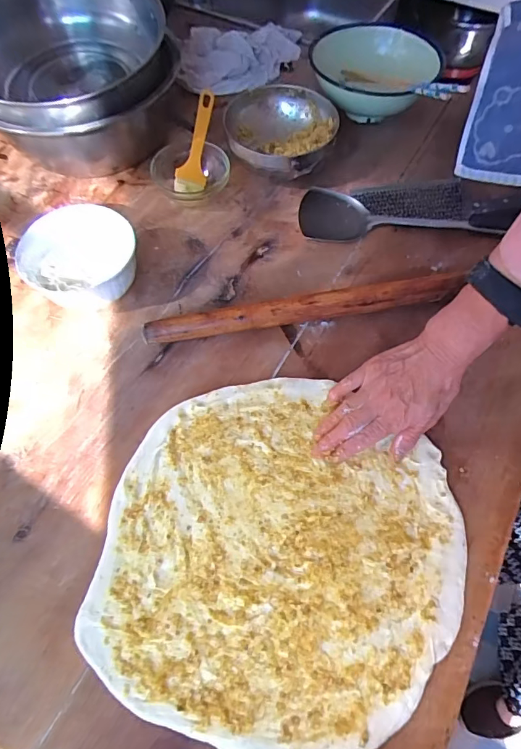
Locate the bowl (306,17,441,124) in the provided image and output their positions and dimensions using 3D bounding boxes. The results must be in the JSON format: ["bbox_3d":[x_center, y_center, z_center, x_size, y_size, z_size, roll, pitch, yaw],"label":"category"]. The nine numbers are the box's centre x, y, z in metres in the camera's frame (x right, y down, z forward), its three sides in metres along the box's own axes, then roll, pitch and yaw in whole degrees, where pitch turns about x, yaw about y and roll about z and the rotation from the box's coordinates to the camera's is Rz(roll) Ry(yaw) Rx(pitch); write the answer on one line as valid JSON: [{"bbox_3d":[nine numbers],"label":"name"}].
[{"bbox_3d":[0.165,-0.428,0.632,0.174,0.078,0.161,0,64,0],"label":"bowl"}]

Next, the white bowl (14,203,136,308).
[{"bbox_3d":[-0.205,-0.129,0.498,0.122,0.074,0.122,-1,64,1],"label":"white bowl"}]

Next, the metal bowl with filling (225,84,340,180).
[{"bbox_3d":[0.032,-0.321,0.590,0.141,0.067,0.148,0,64,0],"label":"metal bowl with filling"}]

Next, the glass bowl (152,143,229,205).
[{"bbox_3d":[-0.096,-0.274,0.583,0.106,0.042,0.100,-1,64,1],"label":"glass bowl"}]

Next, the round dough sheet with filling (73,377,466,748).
[{"bbox_3d":[0.018,0.149,0.393,0.309,0.008,0.302,-1,64,1],"label":"round dough sheet with filling"}]

